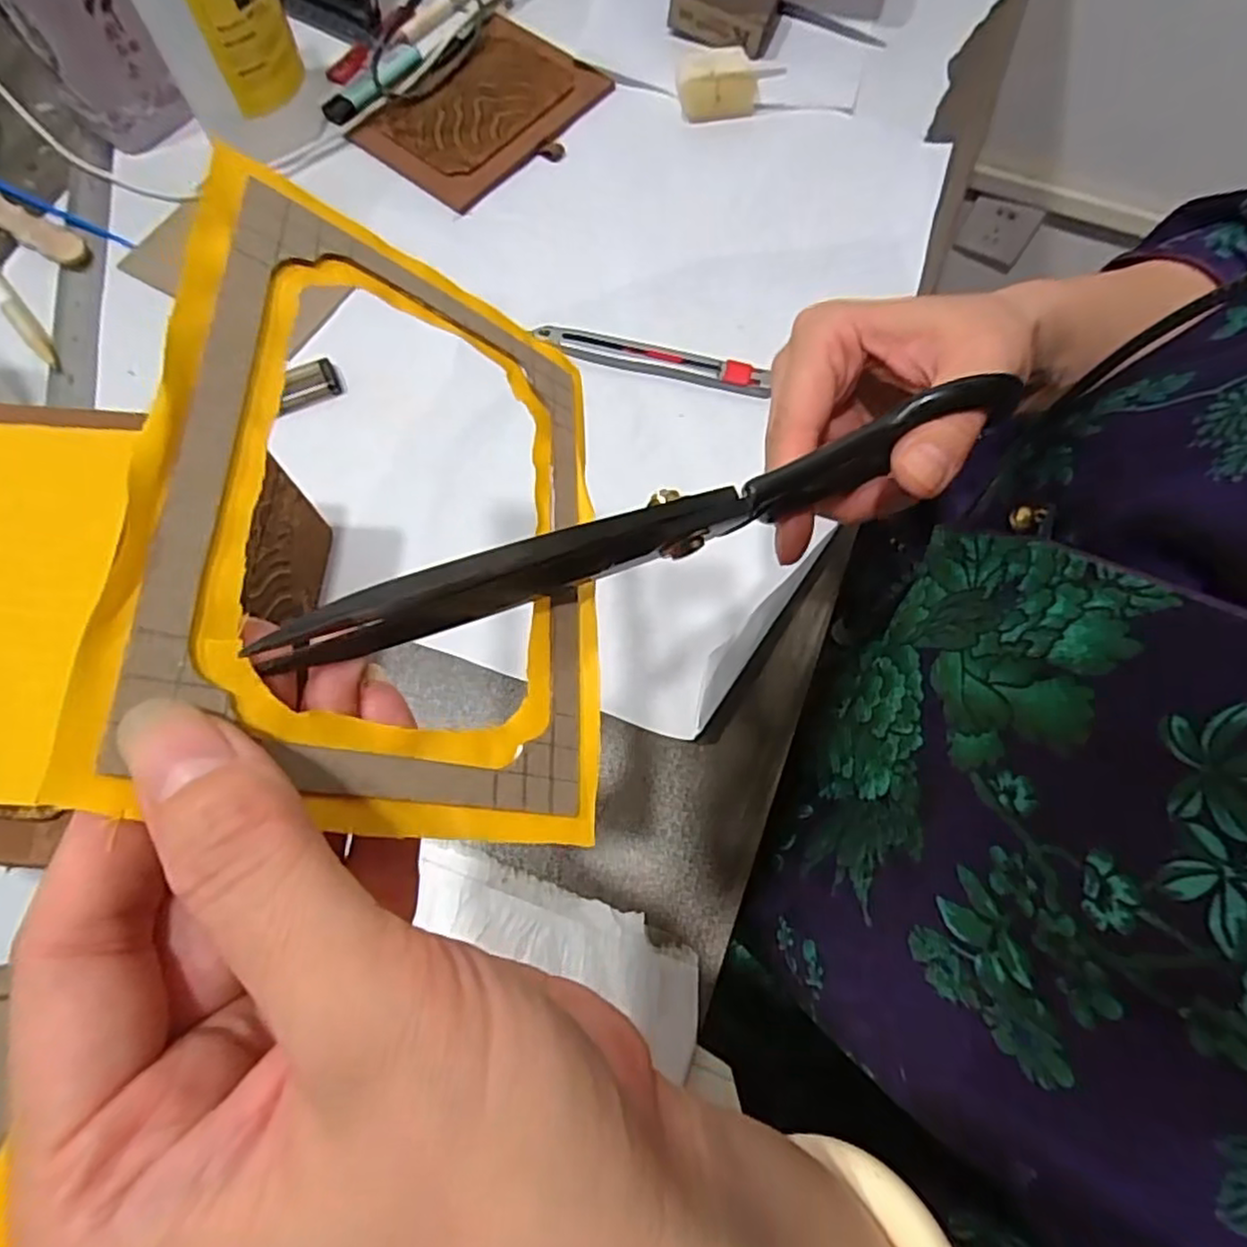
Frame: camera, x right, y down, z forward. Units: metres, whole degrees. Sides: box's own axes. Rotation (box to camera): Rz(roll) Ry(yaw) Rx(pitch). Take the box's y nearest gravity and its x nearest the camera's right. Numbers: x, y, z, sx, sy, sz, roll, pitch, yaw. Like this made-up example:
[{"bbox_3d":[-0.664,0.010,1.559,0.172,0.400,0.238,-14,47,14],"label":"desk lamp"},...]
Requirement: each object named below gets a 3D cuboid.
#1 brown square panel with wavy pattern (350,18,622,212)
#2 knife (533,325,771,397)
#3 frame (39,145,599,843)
[{"bbox_3d":[-0.093,-0.344,0.472,0.103,0.007,0.148,37,74,10],"label":"brown square panel with wavy pattern"},{"bbox_3d":[0.016,-0.153,0.408,0.135,0.012,0.016,13,71,3],"label":"knife"},{"bbox_3d":[-0.049,-0.027,0.168,0.109,0.004,0.146,17,61,-40],"label":"frame"}]

